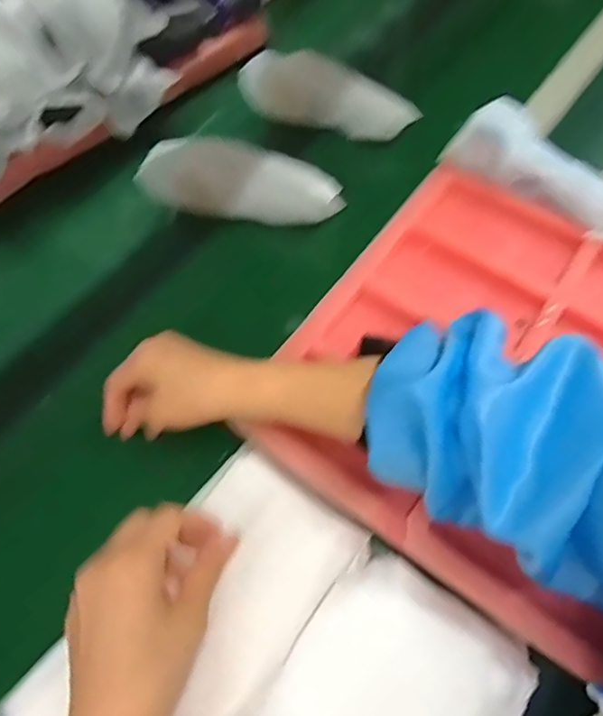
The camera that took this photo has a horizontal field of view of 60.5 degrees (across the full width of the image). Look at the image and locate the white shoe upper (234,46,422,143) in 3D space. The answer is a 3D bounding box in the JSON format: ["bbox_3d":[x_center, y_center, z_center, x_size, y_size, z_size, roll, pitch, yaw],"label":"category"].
[{"bbox_3d":[0.028,-0.291,0.573,0.202,0.069,0.037,19,64,12],"label":"white shoe upper"}]

